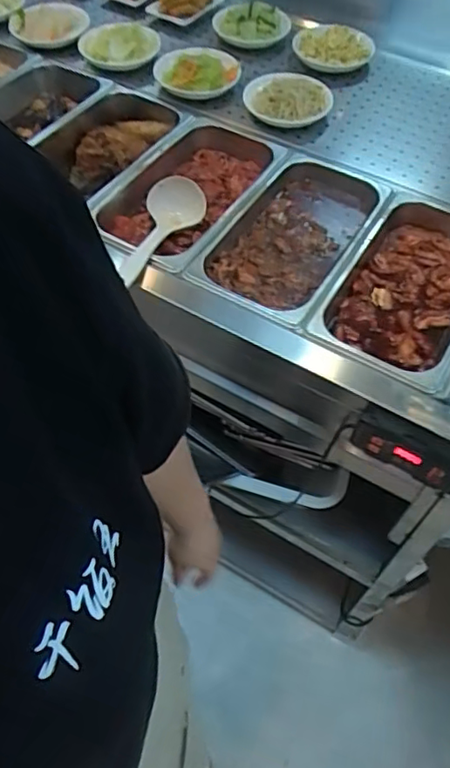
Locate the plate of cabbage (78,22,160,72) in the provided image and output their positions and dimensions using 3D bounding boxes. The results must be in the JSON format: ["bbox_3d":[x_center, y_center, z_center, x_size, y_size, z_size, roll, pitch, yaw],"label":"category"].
[{"bbox_3d":[-0.187,-0.609,1.035,0.139,0.033,0.151,-1,56,-2],"label":"plate of cabbage"}]

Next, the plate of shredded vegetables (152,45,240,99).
[{"bbox_3d":[-0.047,-0.527,0.994,0.138,0.026,0.124,22,58,13],"label":"plate of shredded vegetables"}]

